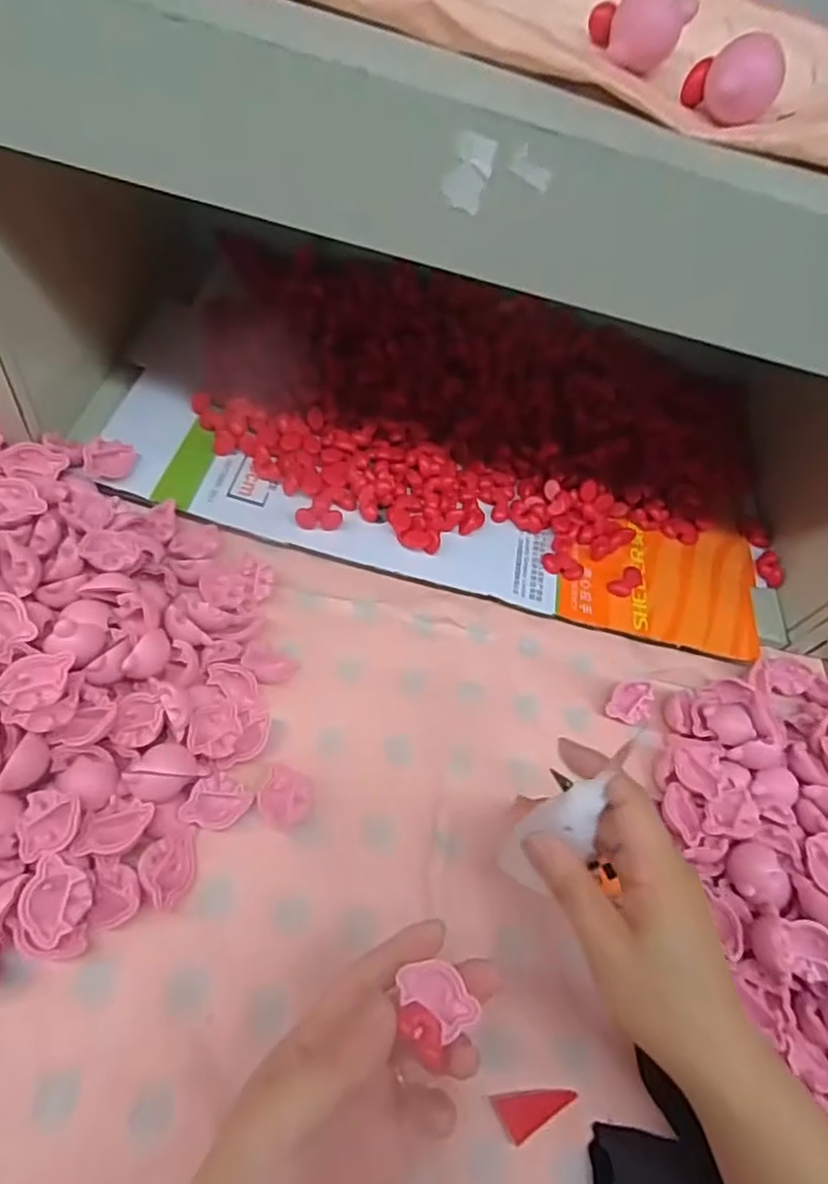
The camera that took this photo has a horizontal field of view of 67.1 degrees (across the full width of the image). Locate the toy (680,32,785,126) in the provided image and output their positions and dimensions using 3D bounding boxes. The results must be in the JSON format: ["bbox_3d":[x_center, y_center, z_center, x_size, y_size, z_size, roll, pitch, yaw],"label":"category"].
[{"bbox_3d":[0.128,-0.205,0.250,0.035,0.024,0.024,23,64,8],"label":"toy"}]

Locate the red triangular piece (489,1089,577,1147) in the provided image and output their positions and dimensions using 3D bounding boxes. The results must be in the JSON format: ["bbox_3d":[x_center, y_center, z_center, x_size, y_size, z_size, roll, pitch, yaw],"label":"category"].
[{"bbox_3d":[0.059,0.249,0.300,0.043,0.006,0.019,1,62,-18],"label":"red triangular piece"}]

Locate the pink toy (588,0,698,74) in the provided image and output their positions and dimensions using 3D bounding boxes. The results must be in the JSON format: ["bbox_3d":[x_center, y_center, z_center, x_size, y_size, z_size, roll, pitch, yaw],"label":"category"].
[{"bbox_3d":[0.096,-0.242,0.264,0.027,0.023,0.031,-30,69,-17],"label":"pink toy"}]

